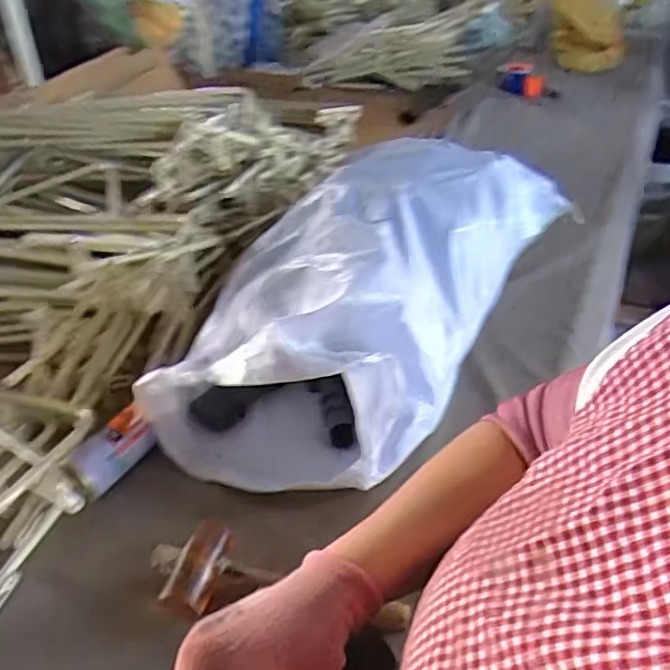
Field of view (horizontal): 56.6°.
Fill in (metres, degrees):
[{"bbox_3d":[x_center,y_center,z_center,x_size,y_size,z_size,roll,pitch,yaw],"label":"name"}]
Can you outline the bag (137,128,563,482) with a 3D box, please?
[{"bbox_3d":[0.060,-0.083,0.946,0.344,0.217,0.704,18,45,27],"label":"bag"}]

